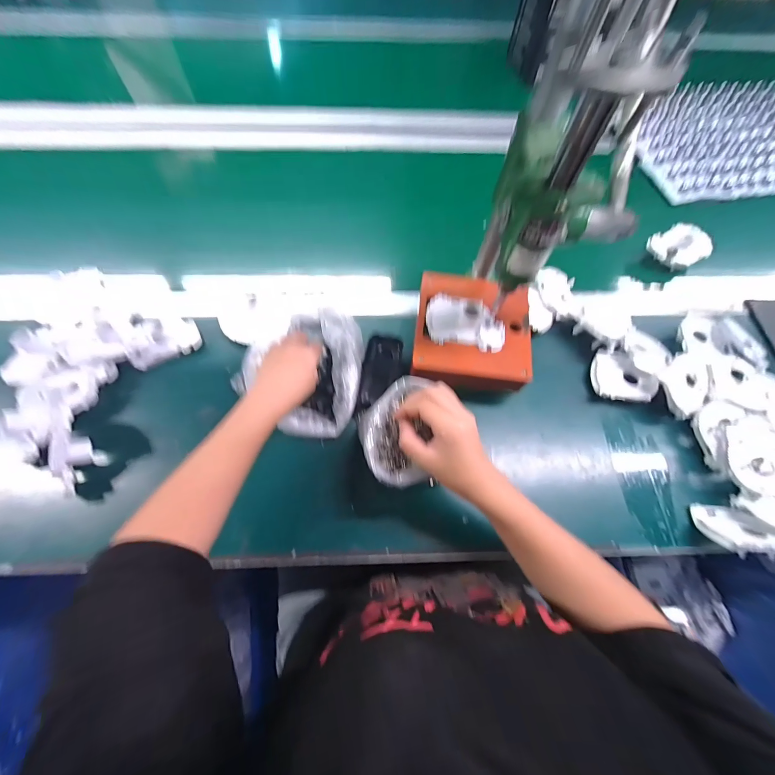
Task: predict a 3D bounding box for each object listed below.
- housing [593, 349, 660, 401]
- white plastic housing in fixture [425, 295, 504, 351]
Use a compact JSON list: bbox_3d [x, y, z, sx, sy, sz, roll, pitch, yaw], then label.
[{"bbox_3d":[0.336,-0.015,0.486,0.076,0.030,0.075,3,66,0],"label":"housing"},{"bbox_3d":[0.105,-0.090,0.449,0.103,0.024,0.075,11,66,3],"label":"white plastic housing in fixture"}]

